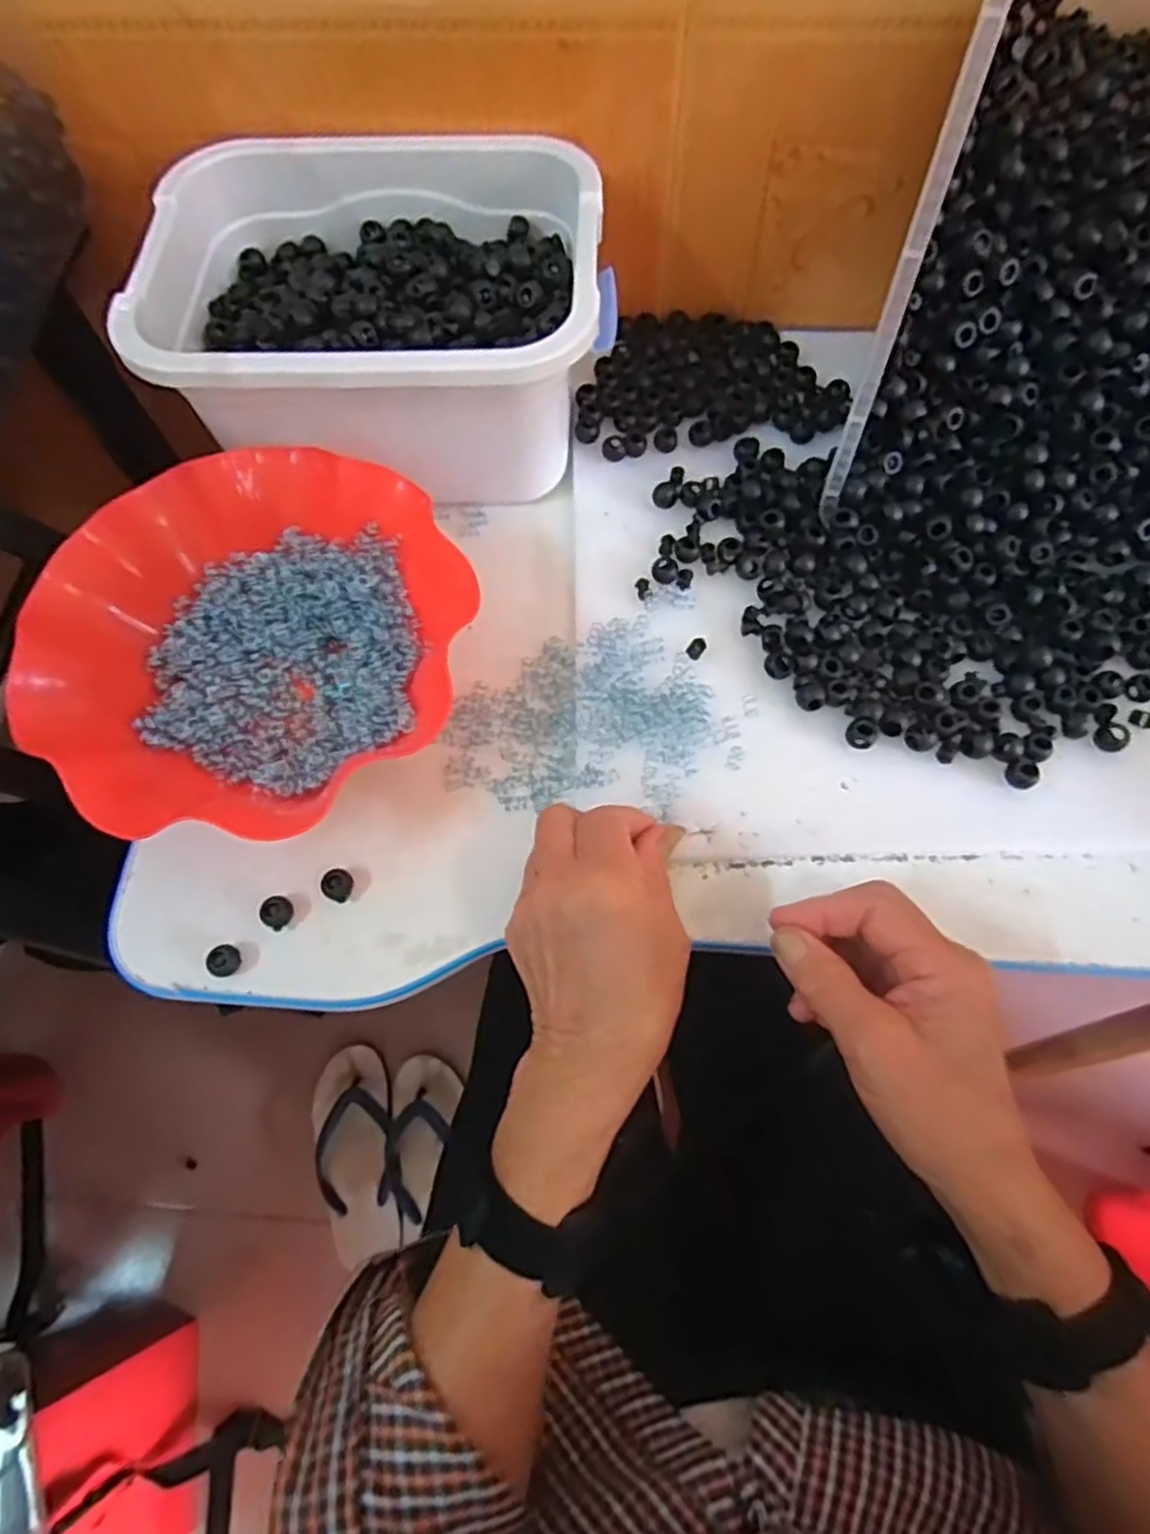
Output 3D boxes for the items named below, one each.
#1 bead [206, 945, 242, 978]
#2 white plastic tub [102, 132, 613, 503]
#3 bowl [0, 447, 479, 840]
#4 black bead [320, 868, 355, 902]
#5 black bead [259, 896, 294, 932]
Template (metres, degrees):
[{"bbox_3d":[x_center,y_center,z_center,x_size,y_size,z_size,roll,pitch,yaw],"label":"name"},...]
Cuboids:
[{"bbox_3d":[-0.173,0.096,0.374,0.014,0.012,0.015,-1,71,2],"label":"bead"},{"bbox_3d":[-0.111,-0.270,0.452,0.248,0.107,0.182,-2,75,1],"label":"white plastic tub"},{"bbox_3d":[-0.172,-0.066,0.410,0.213,0.057,0.212,-1,71,2],"label":"bowl"},{"bbox_3d":[-0.122,0.060,0.387,0.014,0.011,0.015,-1,71,2],"label":"black bead"},{"bbox_3d":[-0.151,0.074,0.383,0.014,0.011,0.016,23,73,9],"label":"black bead"}]

